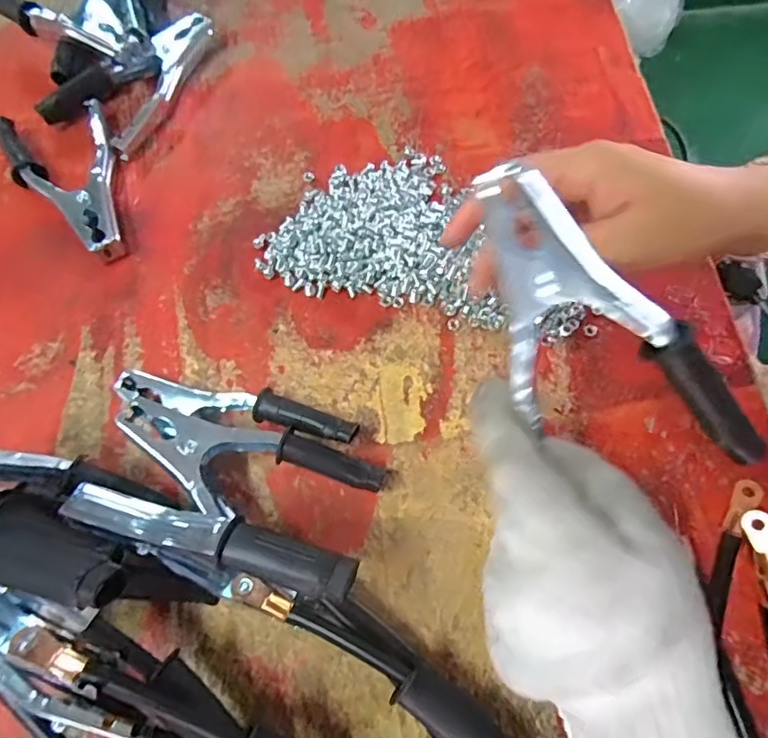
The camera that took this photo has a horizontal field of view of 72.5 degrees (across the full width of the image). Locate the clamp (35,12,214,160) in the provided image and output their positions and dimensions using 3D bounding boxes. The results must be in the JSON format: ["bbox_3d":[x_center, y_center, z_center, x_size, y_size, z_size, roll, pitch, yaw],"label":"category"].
[{"bbox_3d":[-0.197,-0.235,0.410,0.080,0.034,0.137,25,71,10],"label":"clamp"}]

